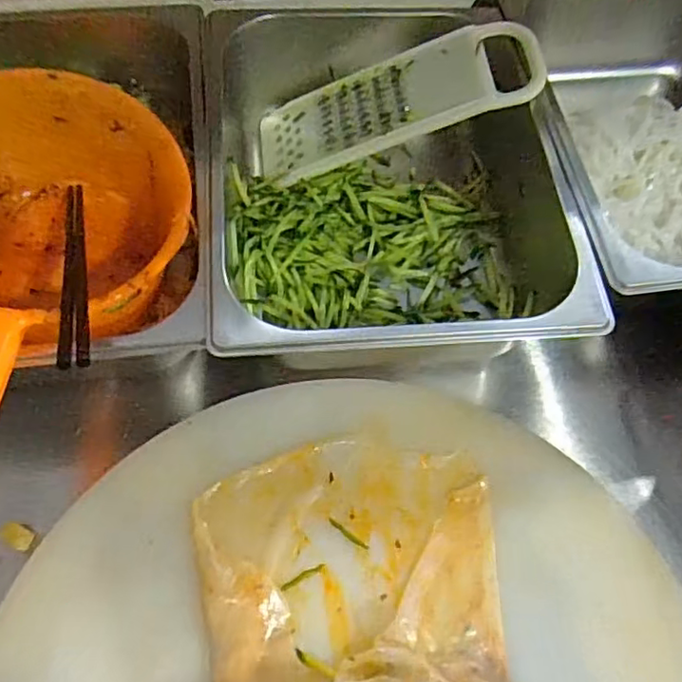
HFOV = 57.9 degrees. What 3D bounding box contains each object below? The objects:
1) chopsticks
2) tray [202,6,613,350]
[{"bbox_3d":[-0.178,-0.057,0.412,0.015,0.012,0.244,-17,39,-11],"label":"chopsticks"},{"bbox_3d":[0.035,-0.134,0.506,0.260,0.099,0.341,-3,63,-4],"label":"tray"}]

